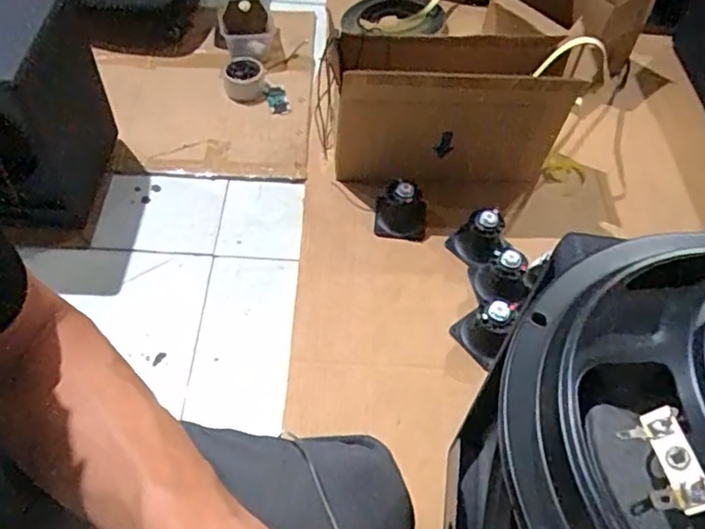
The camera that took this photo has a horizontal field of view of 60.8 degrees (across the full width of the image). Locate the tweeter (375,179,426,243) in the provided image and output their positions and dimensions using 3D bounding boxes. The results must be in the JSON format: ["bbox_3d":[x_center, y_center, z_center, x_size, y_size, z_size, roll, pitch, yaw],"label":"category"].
[{"bbox_3d":[0.085,-0.093,1.046,0.091,0.083,0.076,10,54,3],"label":"tweeter"}]

